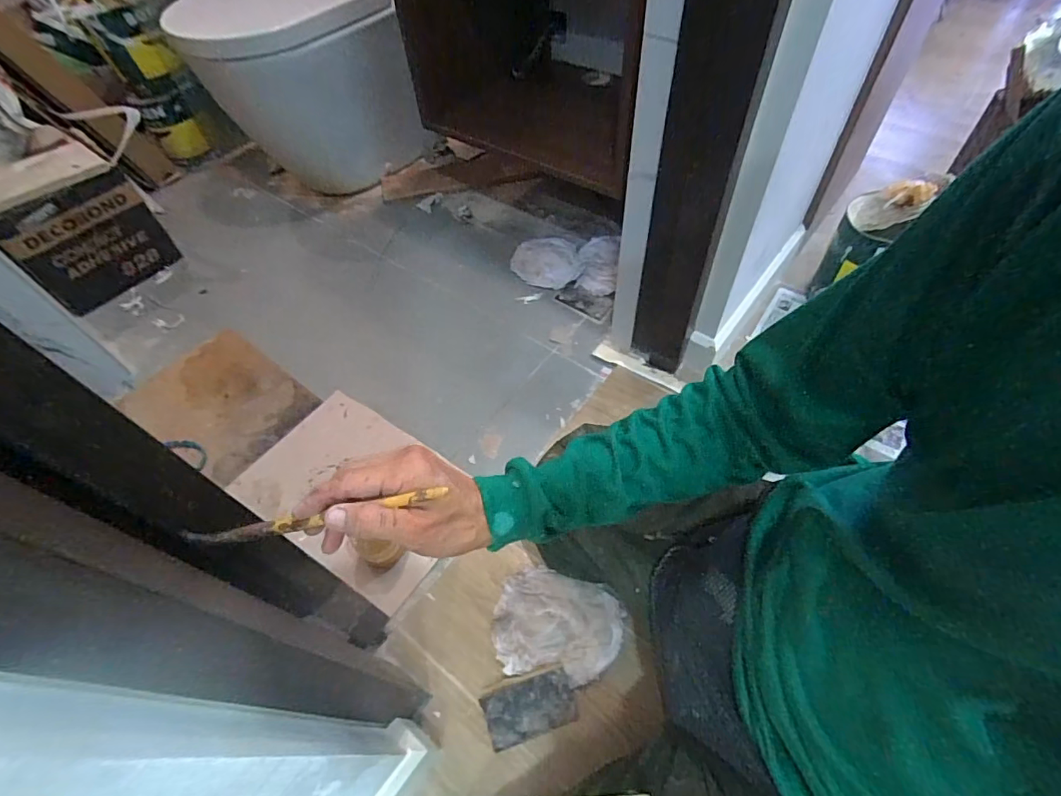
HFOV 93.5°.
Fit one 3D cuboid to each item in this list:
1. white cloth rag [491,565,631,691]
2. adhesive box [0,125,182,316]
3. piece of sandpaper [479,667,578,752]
[{"bbox_3d":[0.040,0.322,0.714,0.178,0.026,0.138,7,56,9],"label":"white cloth rag"},{"bbox_3d":[-1.020,-0.391,1.120,0.179,0.258,0.270,32,63,23],"label":"adhesive box"},{"bbox_3d":[-0.001,0.410,0.663,0.119,0.019,0.066,-16,55,-7],"label":"piece of sandpaper"}]

